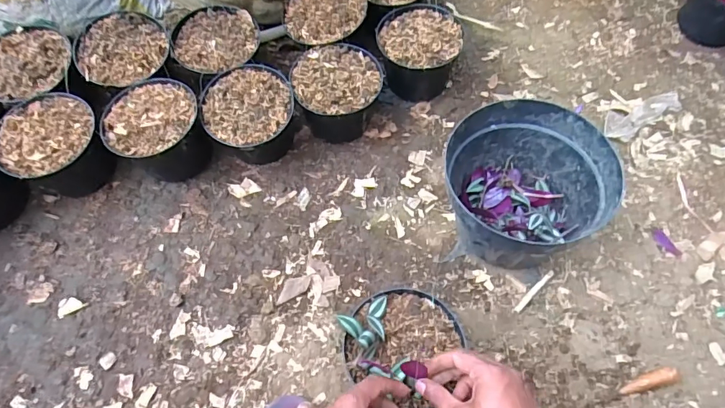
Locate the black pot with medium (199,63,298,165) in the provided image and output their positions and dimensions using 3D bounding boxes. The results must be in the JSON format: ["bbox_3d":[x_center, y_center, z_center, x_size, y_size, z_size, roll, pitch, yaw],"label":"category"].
[{"bbox_3d":[-0.182,-0.141,0.768,0.139,0.110,0.149,-1,63,1],"label":"black pot with medium"}]

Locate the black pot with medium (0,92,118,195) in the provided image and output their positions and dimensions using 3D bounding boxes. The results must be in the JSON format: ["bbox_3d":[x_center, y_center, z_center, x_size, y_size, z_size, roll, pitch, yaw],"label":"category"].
[{"bbox_3d":[-0.483,-0.085,0.741,0.148,0.121,0.145,-1,63,1],"label":"black pot with medium"}]

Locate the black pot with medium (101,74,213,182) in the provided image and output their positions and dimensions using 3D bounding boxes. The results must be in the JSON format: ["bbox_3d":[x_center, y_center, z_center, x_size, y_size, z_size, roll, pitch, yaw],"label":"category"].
[{"bbox_3d":[-0.331,-0.115,0.756,0.139,0.116,0.136,-1,63,1],"label":"black pot with medium"}]

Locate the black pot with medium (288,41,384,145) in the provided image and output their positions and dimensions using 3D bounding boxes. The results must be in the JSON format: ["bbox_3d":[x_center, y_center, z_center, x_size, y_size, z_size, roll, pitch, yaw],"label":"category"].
[{"bbox_3d":[-0.041,-0.182,0.779,0.136,0.112,0.133,0,63,2],"label":"black pot with medium"}]

